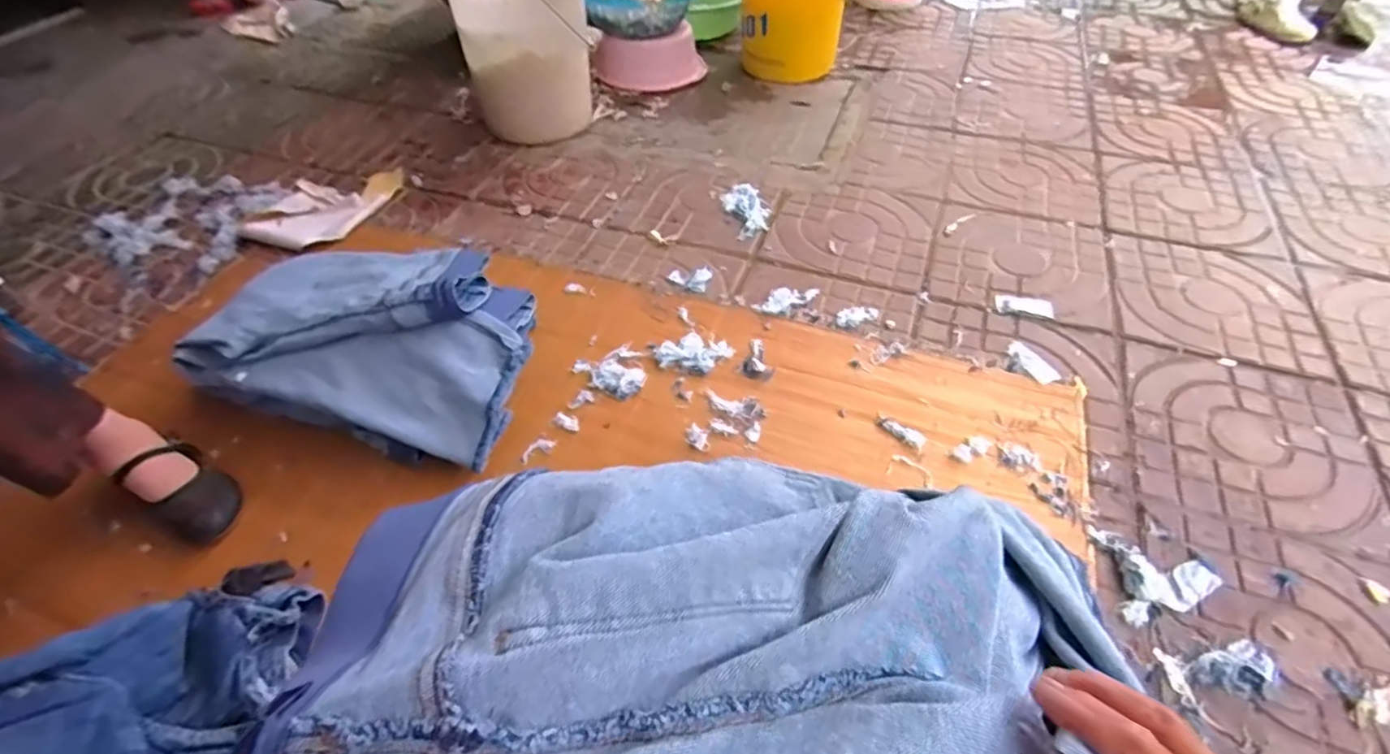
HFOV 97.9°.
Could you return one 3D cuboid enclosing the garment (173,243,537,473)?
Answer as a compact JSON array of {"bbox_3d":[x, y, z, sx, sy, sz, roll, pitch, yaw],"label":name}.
[{"bbox_3d":[-0.480,-0.074,0.911,0.518,0.156,0.309,12,48,15],"label":"garment"}]

